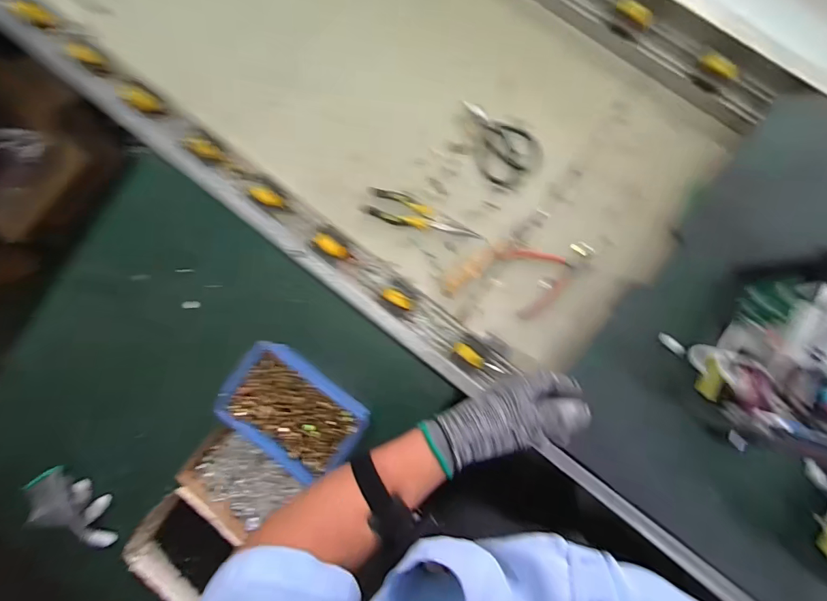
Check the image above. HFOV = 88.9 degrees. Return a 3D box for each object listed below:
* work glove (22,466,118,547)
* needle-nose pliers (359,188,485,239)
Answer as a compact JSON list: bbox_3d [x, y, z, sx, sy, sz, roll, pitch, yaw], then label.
[{"bbox_3d":[-0.566,0.338,0.697,0.159,0.029,0.095,18,91,7],"label":"work glove"},{"bbox_3d":[0.015,-0.145,0.706,0.195,0.013,0.052,15,90,7],"label":"needle-nose pliers"}]

